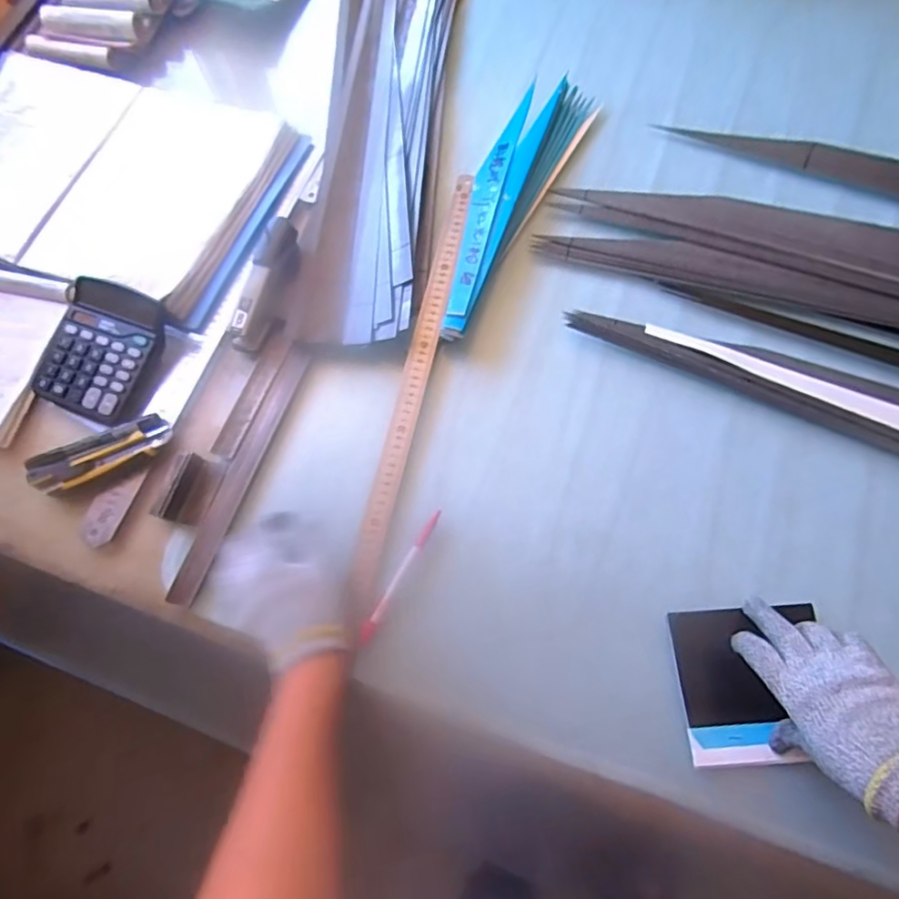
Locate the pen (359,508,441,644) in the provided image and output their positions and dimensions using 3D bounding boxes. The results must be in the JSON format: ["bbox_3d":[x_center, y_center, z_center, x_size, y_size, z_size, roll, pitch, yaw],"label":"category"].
[{"bbox_3d":[-0.045,0.117,0.529,0.011,0.014,0.138,28,73,13],"label":"pen"}]

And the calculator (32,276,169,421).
[{"bbox_3d":[-0.389,-0.111,0.624,0.128,0.038,0.145,18,71,10],"label":"calculator"}]

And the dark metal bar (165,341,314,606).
[{"bbox_3d":[-0.214,0.019,0.586,0.024,0.013,0.284,17,71,9],"label":"dark metal bar"}]

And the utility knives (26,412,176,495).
[{"bbox_3d":[-0.363,0.004,0.588,0.141,0.021,0.053,-26,70,-7],"label":"utility knives"}]

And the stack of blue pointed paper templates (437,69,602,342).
[{"bbox_3d":[0.063,-0.304,0.677,0.096,0.040,0.408,24,72,12],"label":"stack of blue pointed paper templates"}]

